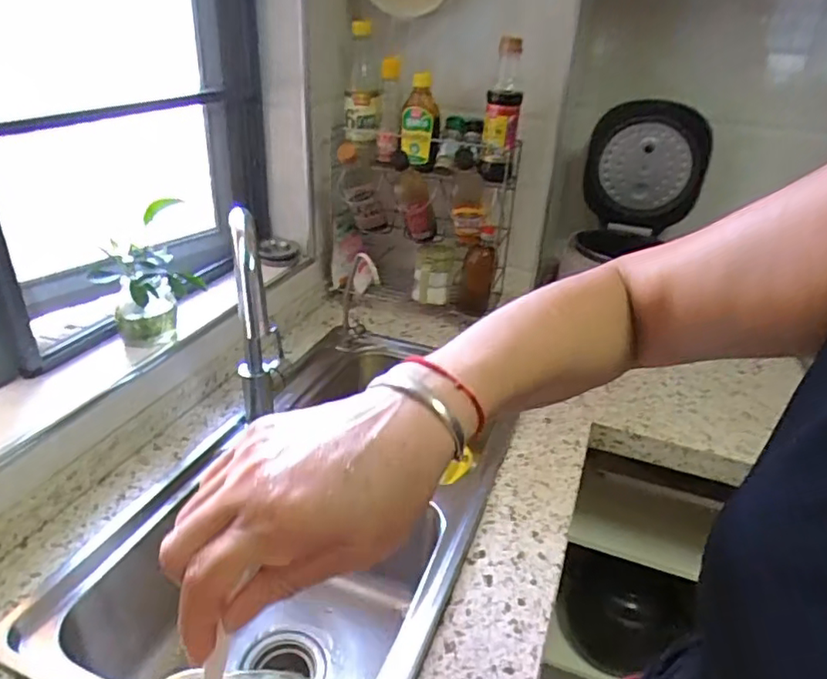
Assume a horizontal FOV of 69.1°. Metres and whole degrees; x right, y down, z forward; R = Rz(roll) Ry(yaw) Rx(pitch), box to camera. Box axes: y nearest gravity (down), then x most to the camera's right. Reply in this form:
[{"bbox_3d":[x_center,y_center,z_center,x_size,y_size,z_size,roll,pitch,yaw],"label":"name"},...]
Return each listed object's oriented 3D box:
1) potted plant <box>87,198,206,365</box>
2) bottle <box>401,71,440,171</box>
[{"bbox_3d":[-0.380,-0.076,0.868,0.135,0.206,0.112,-10,32,-24],"label":"potted plant"},{"bbox_3d":[0.014,-0.410,1.132,0.070,0.162,0.071,5,29,2],"label":"bottle"}]

